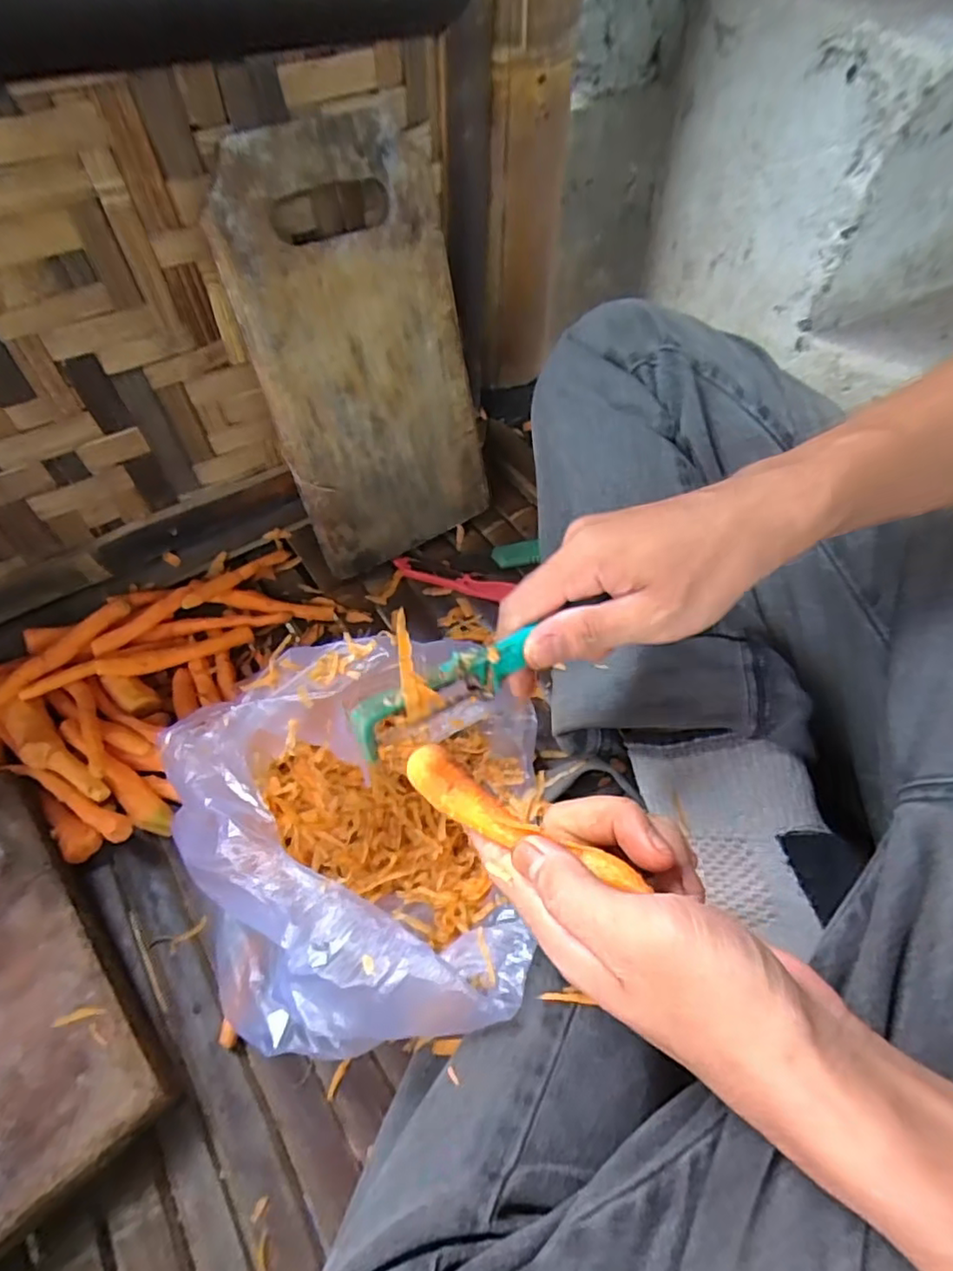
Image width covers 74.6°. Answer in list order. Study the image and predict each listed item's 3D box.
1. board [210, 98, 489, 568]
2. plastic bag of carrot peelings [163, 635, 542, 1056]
[{"bbox_3d":[-0.074,-0.190,0.450,0.156,0.279,0.013,-29,39,-22],"label":"board"},{"bbox_3d":[-0.056,0.100,0.329,0.179,0.153,0.184,1,56,0],"label":"plastic bag of carrot peelings"}]

